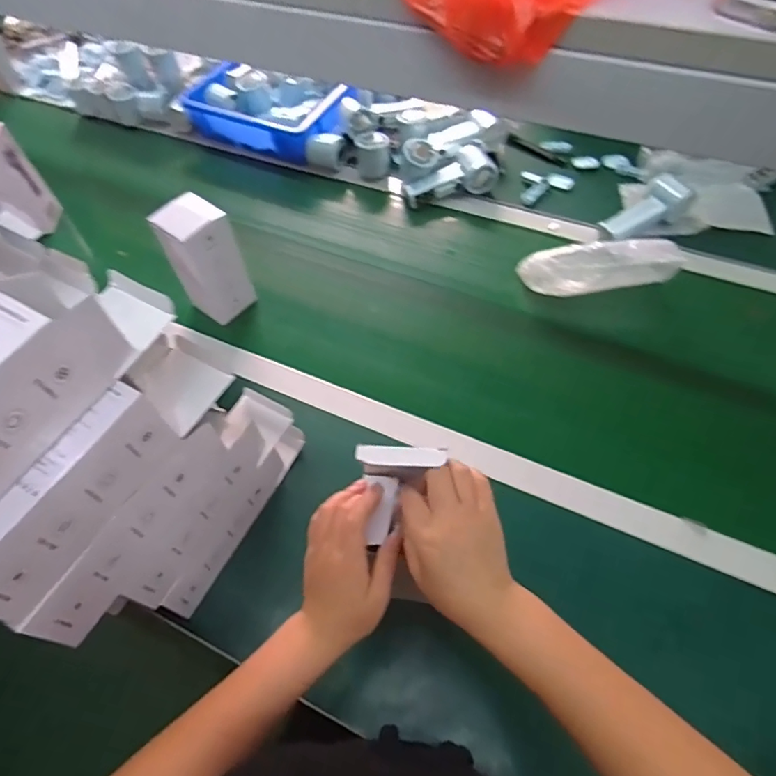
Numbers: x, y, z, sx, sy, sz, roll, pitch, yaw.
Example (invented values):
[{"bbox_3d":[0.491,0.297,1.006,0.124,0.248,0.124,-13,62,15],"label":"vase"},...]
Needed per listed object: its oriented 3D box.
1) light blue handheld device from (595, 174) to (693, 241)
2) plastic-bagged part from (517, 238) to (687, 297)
[{"bbox_3d":[0.406,-0.282,0.822,0.155,0.042,0.063,-29,61,0],"label":"light blue handheld device"},{"bbox_3d":[0.303,-0.174,0.743,0.207,0.070,0.062,0,58,0],"label":"plastic-bagged part"}]

